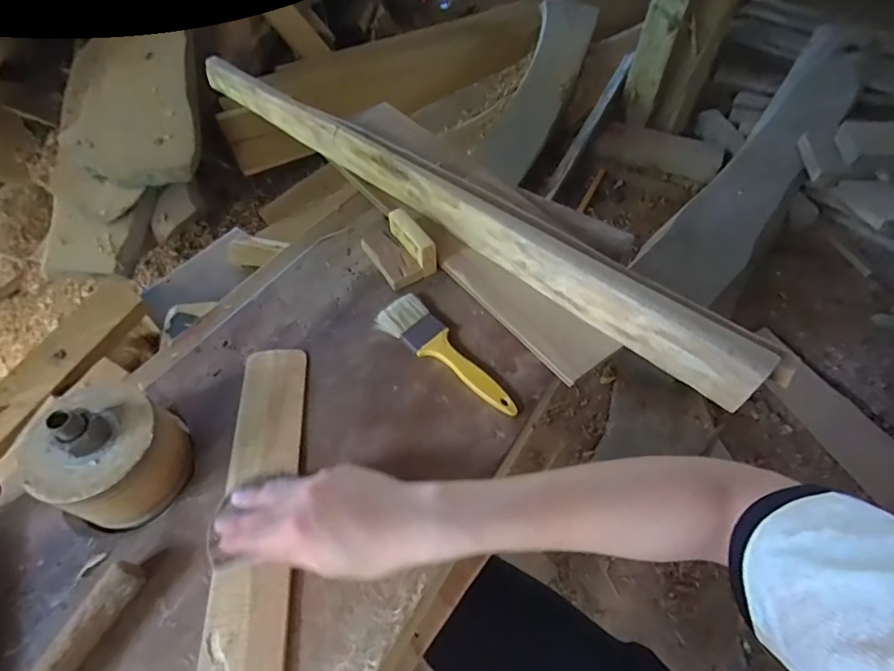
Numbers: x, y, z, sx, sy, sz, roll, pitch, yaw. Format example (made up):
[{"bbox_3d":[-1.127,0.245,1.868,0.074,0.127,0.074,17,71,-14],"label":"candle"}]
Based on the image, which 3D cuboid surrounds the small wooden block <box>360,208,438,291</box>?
[{"bbox_3d":[-0.058,-0.103,0.576,0.053,0.052,0.087,-28,60,-21],"label":"small wooden block"}]

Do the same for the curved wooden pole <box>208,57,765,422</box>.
[{"bbox_3d":[-0.023,-0.185,0.610,0.837,0.056,0.066,36,61,22],"label":"curved wooden pole"}]

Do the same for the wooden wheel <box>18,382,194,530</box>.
[{"bbox_3d":[-0.284,0.095,0.414,0.099,0.106,0.100,1,54,-1],"label":"wooden wheel"}]

